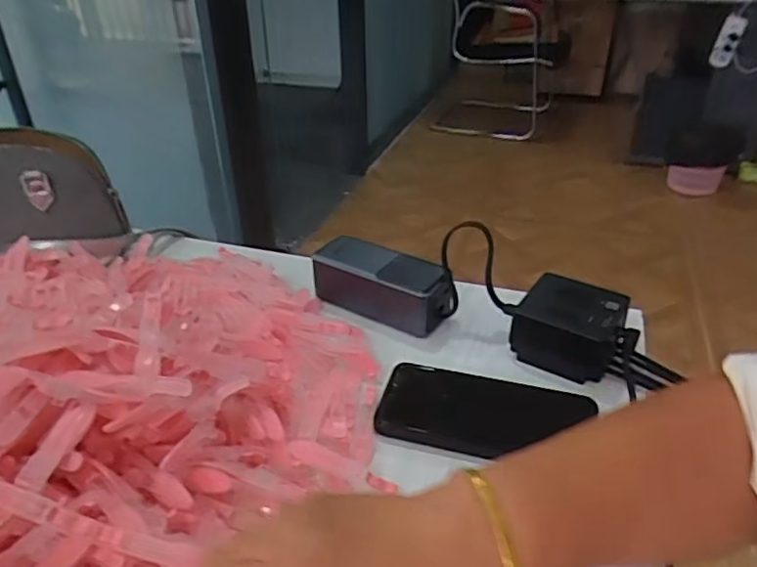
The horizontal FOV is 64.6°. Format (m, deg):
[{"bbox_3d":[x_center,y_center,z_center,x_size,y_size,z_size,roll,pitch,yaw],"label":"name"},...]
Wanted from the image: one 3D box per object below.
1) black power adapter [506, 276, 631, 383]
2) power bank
[{"bbox_3d":[0.159,0.035,0.497,0.088,0.047,0.075,17,36,26],"label":"black power adapter"},{"bbox_3d":[0.005,0.001,0.554,0.134,0.051,0.052,19,37,28],"label":"power bank"}]

